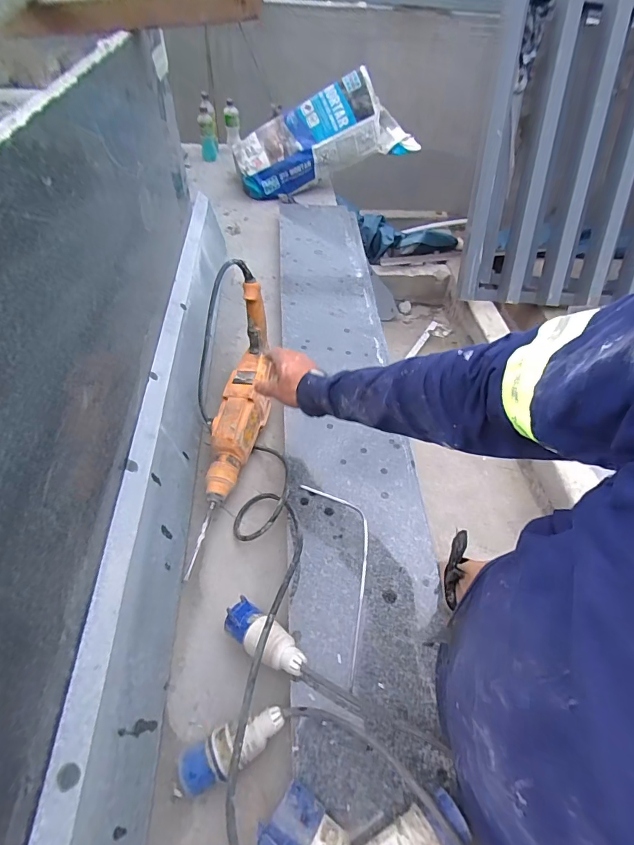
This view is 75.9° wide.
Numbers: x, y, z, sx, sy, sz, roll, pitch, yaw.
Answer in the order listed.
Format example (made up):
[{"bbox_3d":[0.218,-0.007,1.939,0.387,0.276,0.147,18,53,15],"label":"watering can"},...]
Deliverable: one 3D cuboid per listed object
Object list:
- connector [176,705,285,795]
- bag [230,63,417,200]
[{"bbox_3d":[-0.095,0.365,0.460,0.119,0.040,0.044,-22,55,-21],"label":"connector"},{"bbox_3d":[0.010,-0.970,1.376,0.582,0.239,0.171,-14,49,10],"label":"bag"}]

